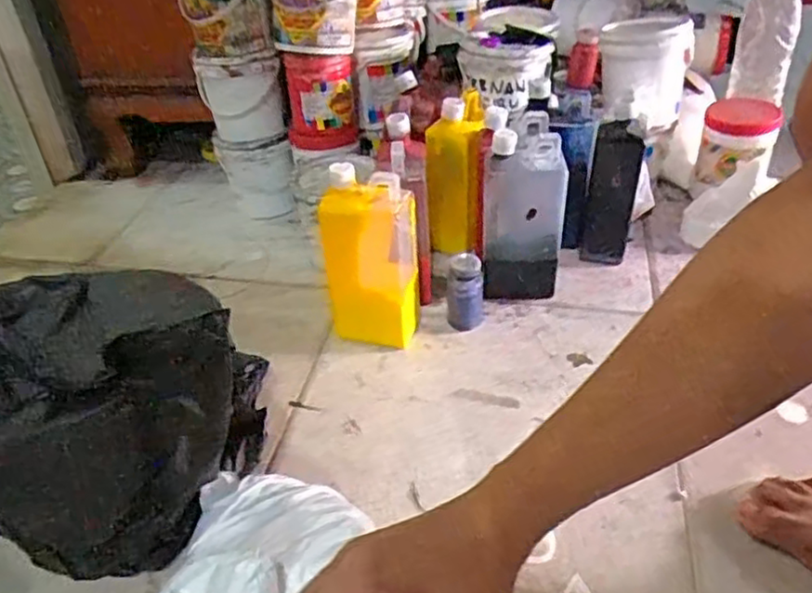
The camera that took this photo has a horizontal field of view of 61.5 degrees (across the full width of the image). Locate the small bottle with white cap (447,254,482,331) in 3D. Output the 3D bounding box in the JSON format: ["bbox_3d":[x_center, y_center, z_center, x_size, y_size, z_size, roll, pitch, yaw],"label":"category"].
[{"bbox_3d":[0.072,-0.003,0.826,0.042,0.105,0.033,-1,37,4],"label":"small bottle with white cap"}]

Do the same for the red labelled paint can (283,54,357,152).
[{"bbox_3d":[-0.122,-0.281,0.982,0.099,0.139,0.103,-7,37,-4],"label":"red labelled paint can"}]

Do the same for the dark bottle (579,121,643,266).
[{"bbox_3d":[0.274,-0.137,0.912,0.063,0.198,0.063,8,38,16],"label":"dark bottle"}]

